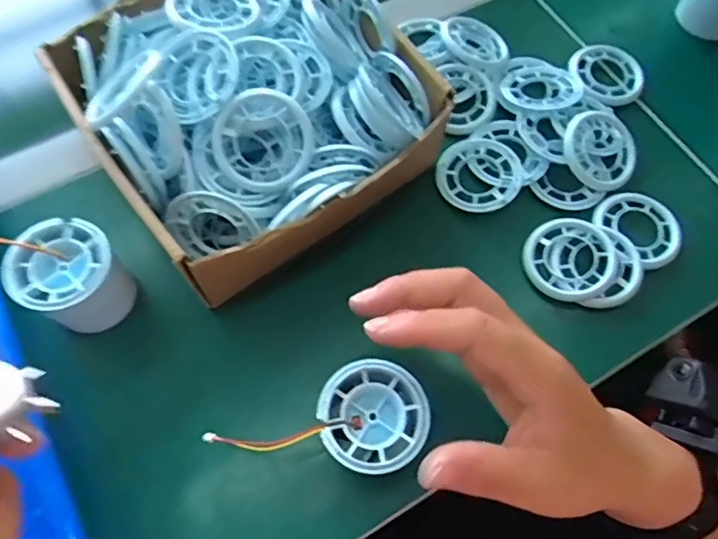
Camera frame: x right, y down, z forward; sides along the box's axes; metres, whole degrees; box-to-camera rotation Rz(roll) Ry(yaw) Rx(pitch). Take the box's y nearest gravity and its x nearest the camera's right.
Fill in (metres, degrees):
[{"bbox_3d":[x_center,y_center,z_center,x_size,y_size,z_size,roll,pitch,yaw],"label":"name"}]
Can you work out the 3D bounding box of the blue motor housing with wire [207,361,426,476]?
[{"bbox_3d":[-0.016,0.073,0.284,0.102,0.019,0.053,8,65,2],"label":"blue motor housing with wire"}]

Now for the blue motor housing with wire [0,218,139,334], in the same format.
[{"bbox_3d":[-0.180,-0.001,0.323,0.072,0.084,0.053,27,67,10],"label":"blue motor housing with wire"}]

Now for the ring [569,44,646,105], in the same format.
[{"bbox_3d":[0.194,-0.152,0.428,0.058,0.010,0.056,1,65,-2],"label":"ring"}]

